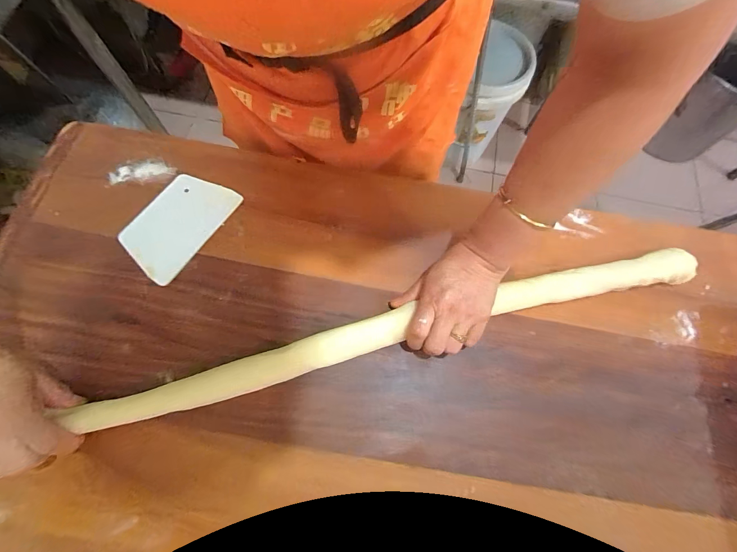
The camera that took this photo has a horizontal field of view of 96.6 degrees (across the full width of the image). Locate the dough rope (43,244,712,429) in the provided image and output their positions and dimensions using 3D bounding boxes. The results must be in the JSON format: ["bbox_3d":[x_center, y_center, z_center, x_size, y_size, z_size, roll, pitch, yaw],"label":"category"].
[{"bbox_3d":[0.035,0.067,0.380,0.690,0.037,0.054,-14,71,-7],"label":"dough rope"}]

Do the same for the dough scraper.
[{"bbox_3d":[-0.253,-0.071,0.435,0.097,0.007,0.146,32,73,8],"label":"dough scraper"}]

